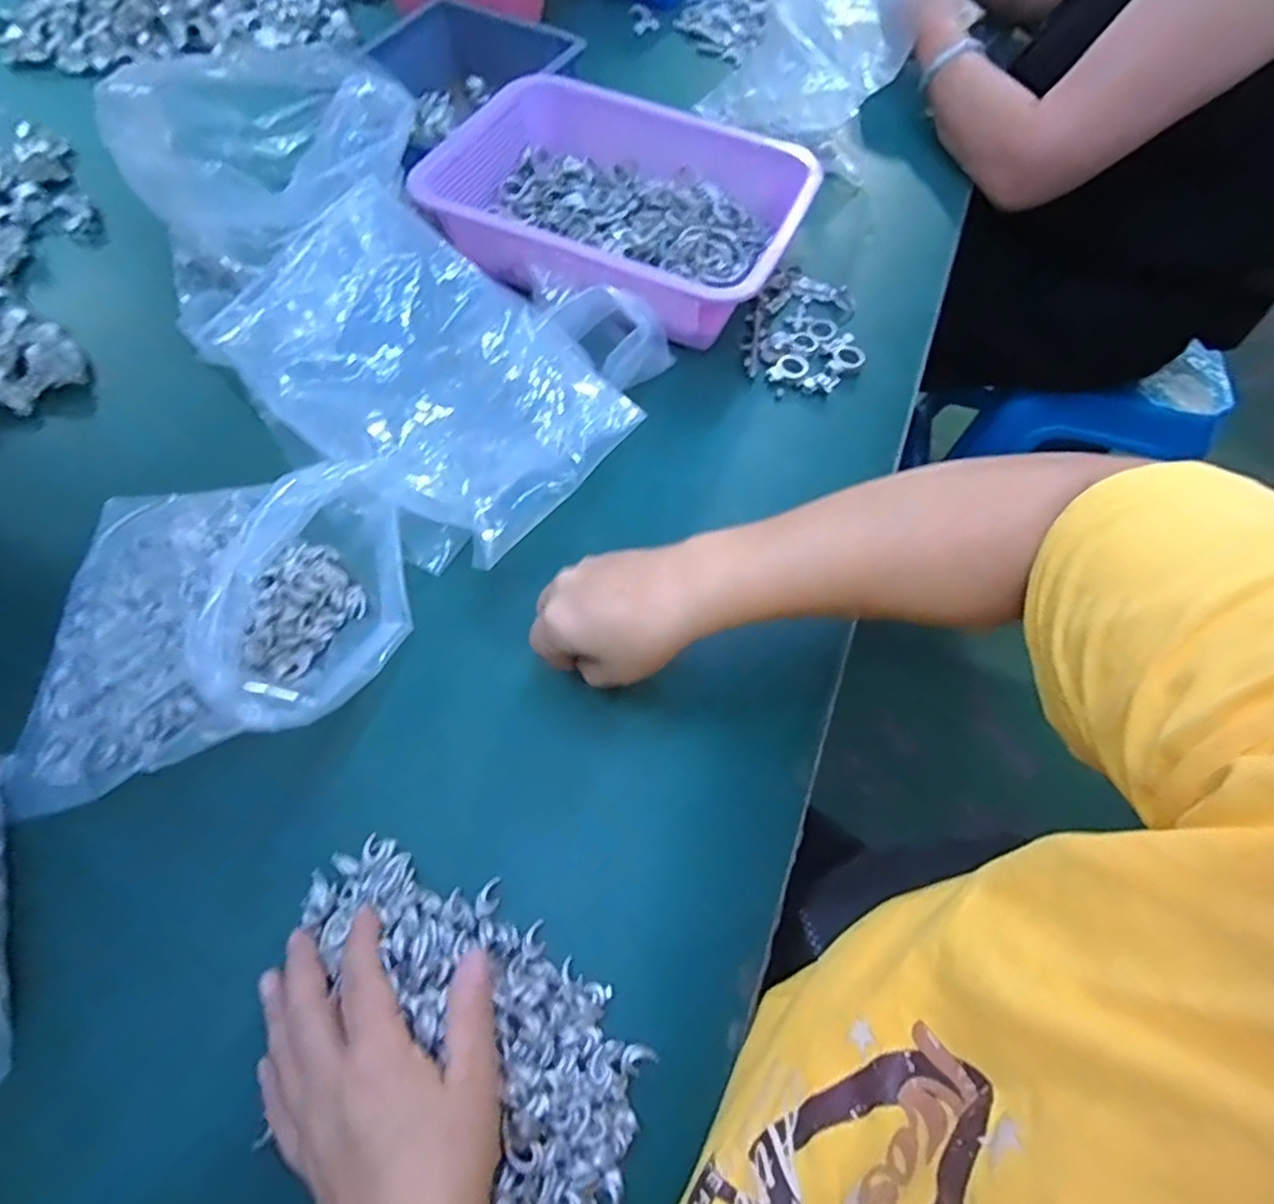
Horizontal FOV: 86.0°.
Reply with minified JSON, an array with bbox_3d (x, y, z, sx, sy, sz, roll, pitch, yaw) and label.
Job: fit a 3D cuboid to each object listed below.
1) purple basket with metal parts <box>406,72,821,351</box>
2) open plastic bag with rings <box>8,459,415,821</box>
[{"bbox_3d":[-0.026,-0.347,0.607,0.320,0.071,0.232,24,63,9],"label":"purple basket with metal parts"},{"bbox_3d":[-0.252,-0.006,0.410,0.227,0.085,0.211,-7,62,-7],"label":"open plastic bag with rings"}]

